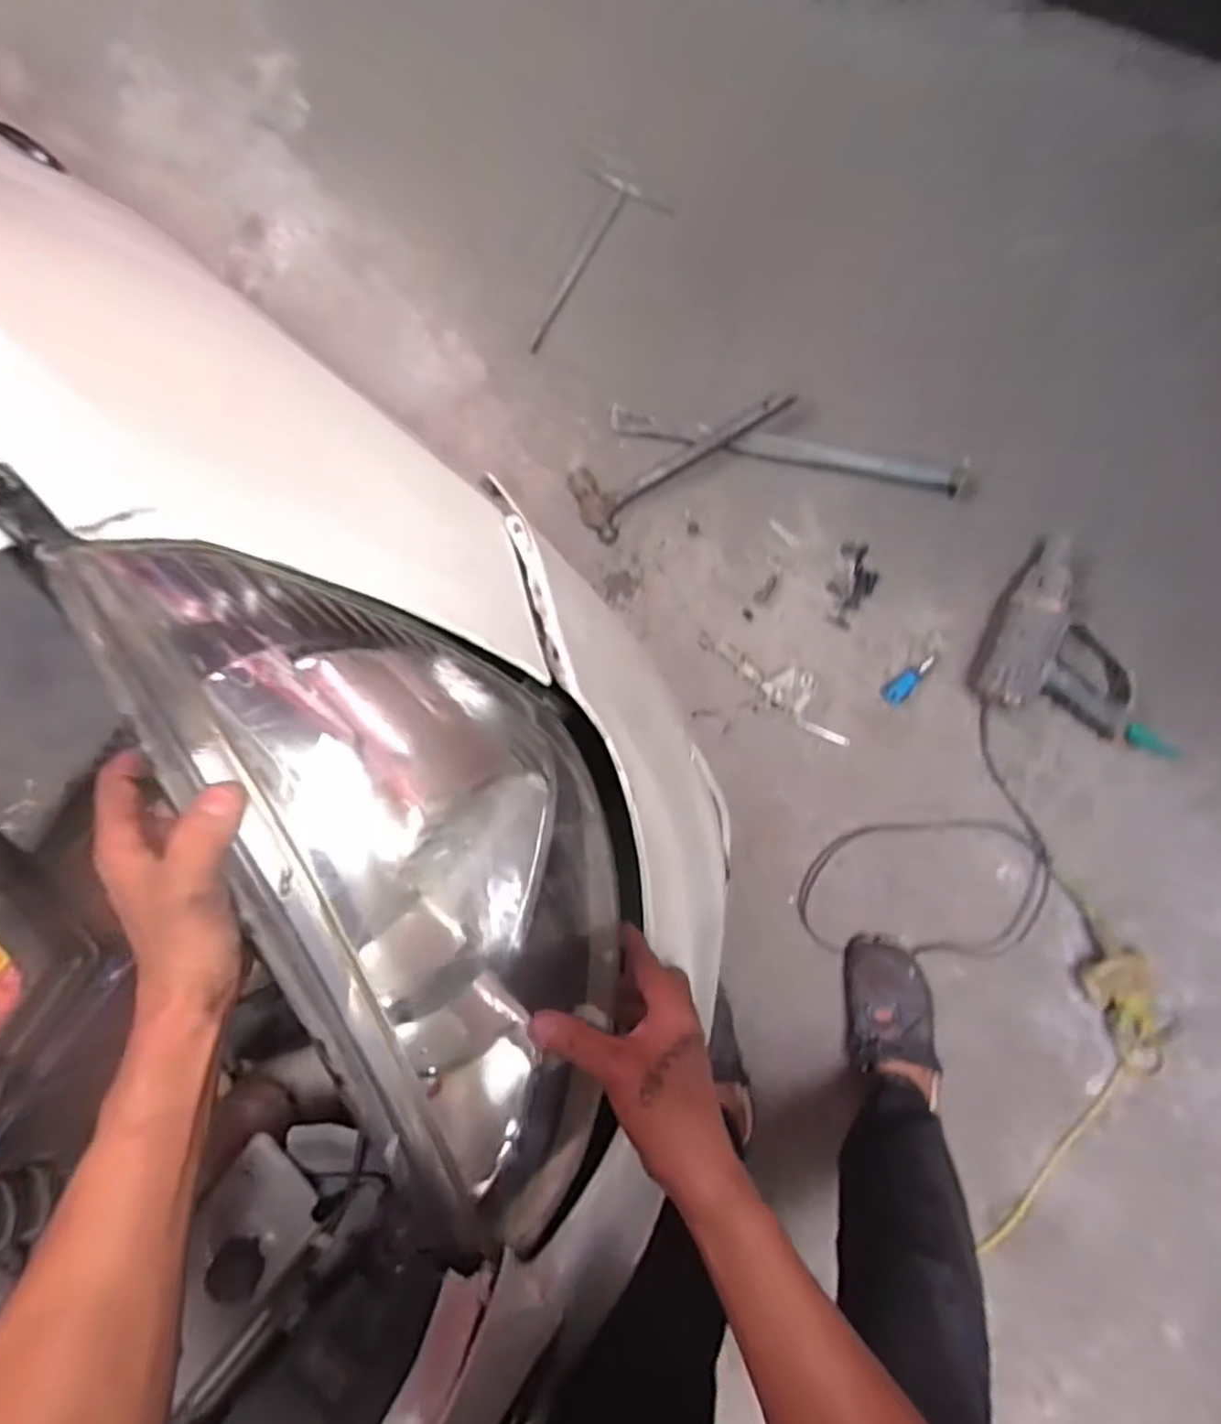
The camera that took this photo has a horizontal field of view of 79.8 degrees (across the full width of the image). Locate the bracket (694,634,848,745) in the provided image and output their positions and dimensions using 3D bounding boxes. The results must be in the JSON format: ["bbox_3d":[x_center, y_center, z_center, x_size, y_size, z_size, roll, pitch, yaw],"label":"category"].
[{"bbox_3d":[0.249,-0.047,1.083,0.264,0.016,0.064,39,99,11],"label":"bracket"}]

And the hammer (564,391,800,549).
[{"bbox_3d":[0.096,-0.414,1.118,0.354,0.074,0.125,-33,82,13],"label":"hammer"}]

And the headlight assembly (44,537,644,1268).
[{"bbox_3d":[-0.101,0.102,0.460,0.182,0.197,0.481,-19,114,7],"label":"headlight assembly"}]

